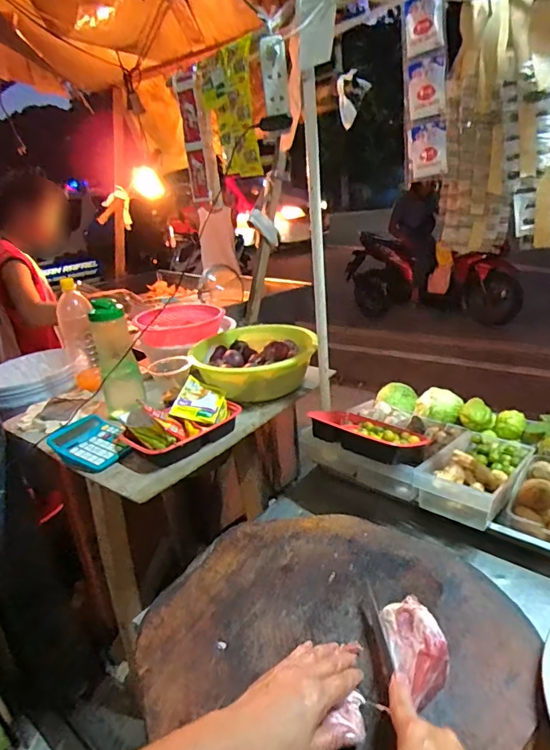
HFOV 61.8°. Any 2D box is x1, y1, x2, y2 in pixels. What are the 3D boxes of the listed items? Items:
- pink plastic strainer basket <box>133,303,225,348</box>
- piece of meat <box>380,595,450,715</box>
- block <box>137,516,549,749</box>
[{"bbox_3d":[-0.272,-0.150,1.288,0.228,0.065,0.253,-14,26,-16],"label":"pink plastic strainer basket"},{"bbox_3d":[0.150,0.287,0.493,0.050,0.052,0.089,-9,25,-5],"label":"piece of meat"},{"bbox_3d":[0.073,0.333,0.561,0.430,0.081,0.364,6,28,26],"label":"block"}]

